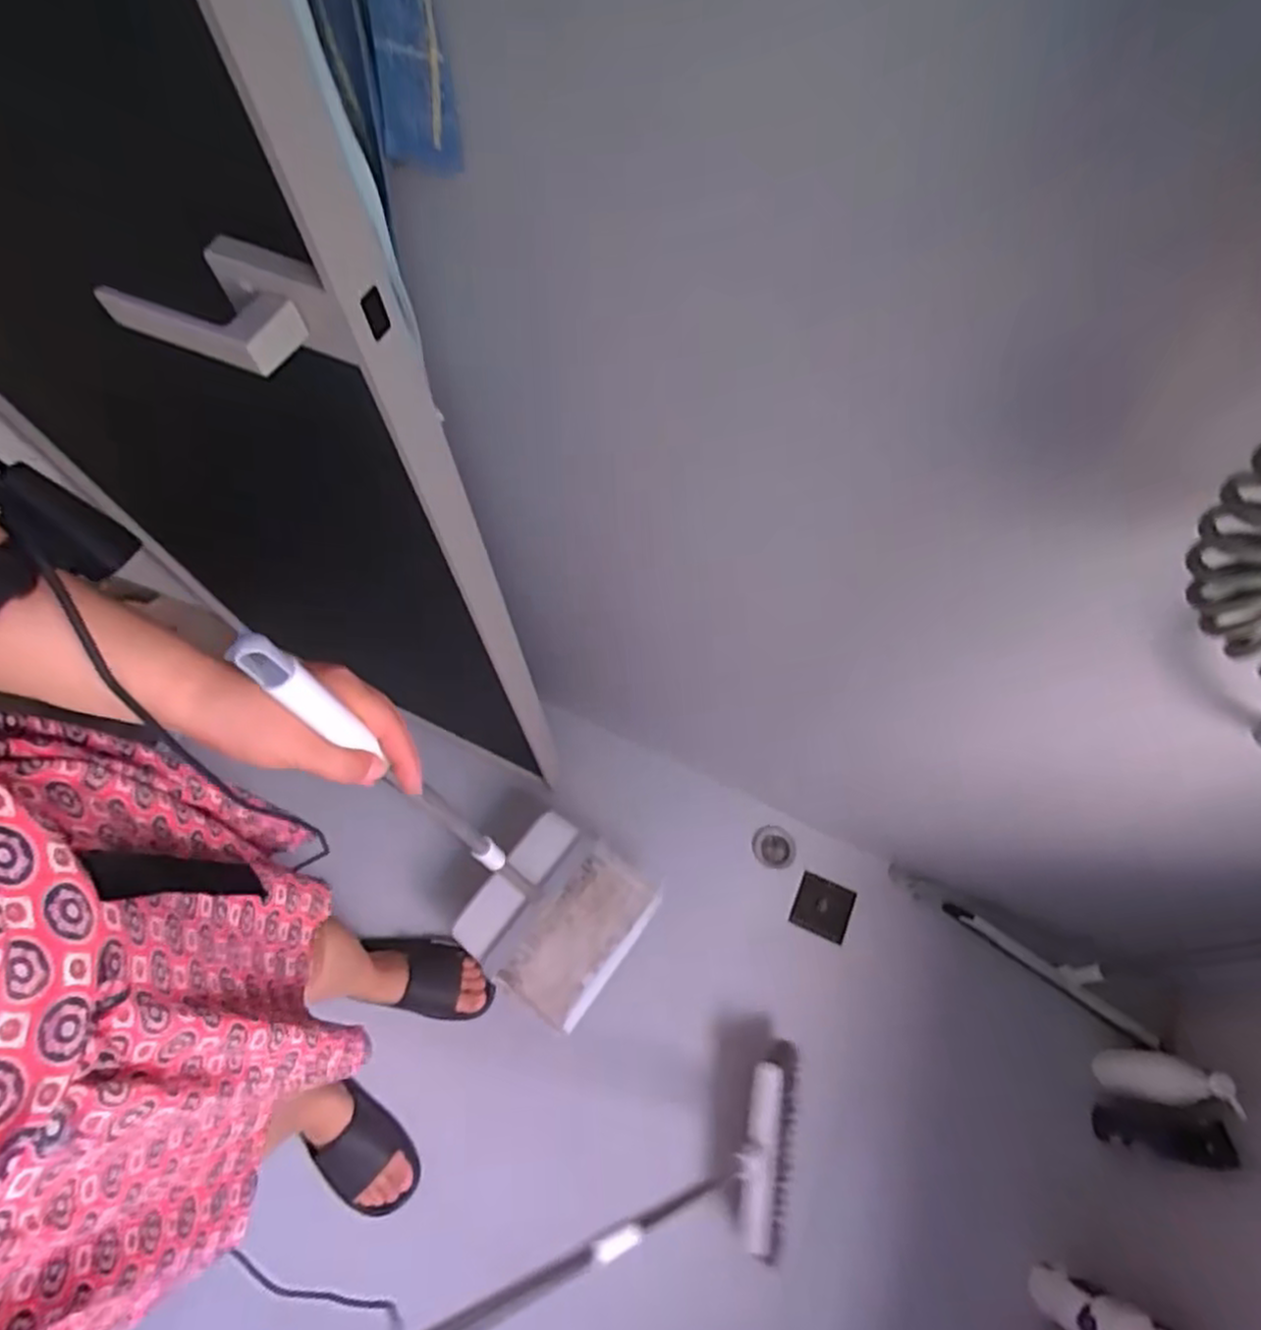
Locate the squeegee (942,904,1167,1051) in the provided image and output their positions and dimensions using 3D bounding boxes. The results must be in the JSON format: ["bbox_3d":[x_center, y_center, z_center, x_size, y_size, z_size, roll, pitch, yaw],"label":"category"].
[{"bbox_3d":[0.681,0.493,1.156,0.330,0.097,0.054,32,70,27],"label":"squeegee"}]

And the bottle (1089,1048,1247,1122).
[{"bbox_3d":[0.769,0.600,1.026,0.065,0.203,0.066,10,68,2],"label":"bottle"}]

